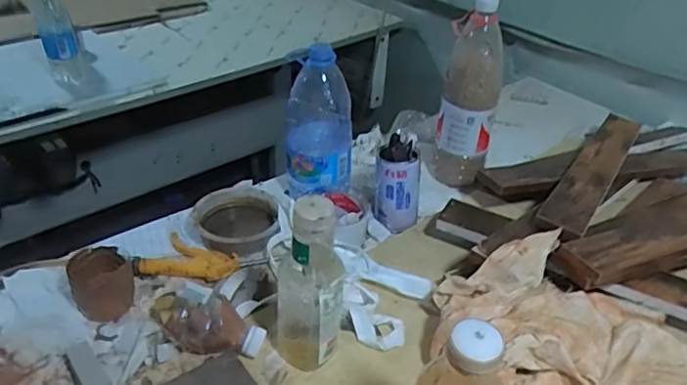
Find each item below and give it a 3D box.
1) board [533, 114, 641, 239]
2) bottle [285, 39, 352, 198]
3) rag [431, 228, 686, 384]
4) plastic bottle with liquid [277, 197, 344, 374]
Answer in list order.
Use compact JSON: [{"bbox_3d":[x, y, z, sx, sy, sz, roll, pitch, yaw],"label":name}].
[{"bbox_3d":[0.389,-0.039,0.881,0.064,0.016,0.469,29,38,22],"label":"board"},{"bbox_3d":[-0.039,-0.112,0.865,0.091,0.205,0.103,-7,37,-15],"label":"bottle"},{"bbox_3d":[0.238,0.150,0.637,0.284,0.091,0.194,-12,38,-20],"label":"rag"},{"bbox_3d":[-0.037,0.104,0.598,0.071,0.214,0.050,0,35,-4],"label":"plastic bottle with liquid"}]

